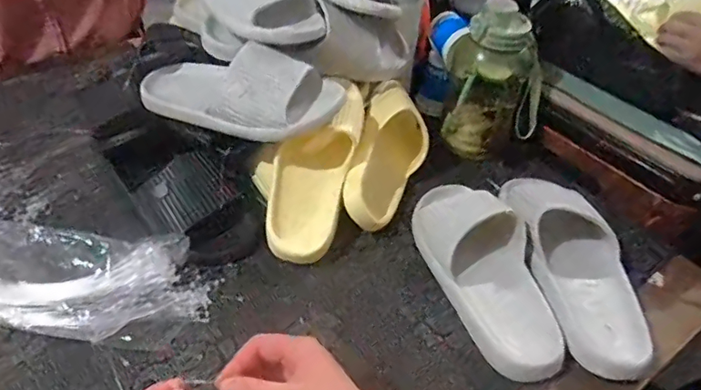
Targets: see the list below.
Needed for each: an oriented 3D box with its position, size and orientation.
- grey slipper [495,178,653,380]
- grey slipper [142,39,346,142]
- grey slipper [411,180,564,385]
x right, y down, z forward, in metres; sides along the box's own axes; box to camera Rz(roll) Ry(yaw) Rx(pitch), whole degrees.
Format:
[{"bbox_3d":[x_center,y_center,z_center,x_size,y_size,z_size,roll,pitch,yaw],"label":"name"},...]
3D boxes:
[{"bbox_3d":[0.255,0.076,0.597,0.109,0.090,0.274,-9,46,-11],"label":"grey slipper"},{"bbox_3d":[-0.147,-0.135,0.641,0.270,0.073,0.099,15,46,12],"label":"grey slipper"},{"bbox_3d":[0.152,0.078,0.583,0.106,0.061,0.261,-10,47,-12],"label":"grey slipper"}]

